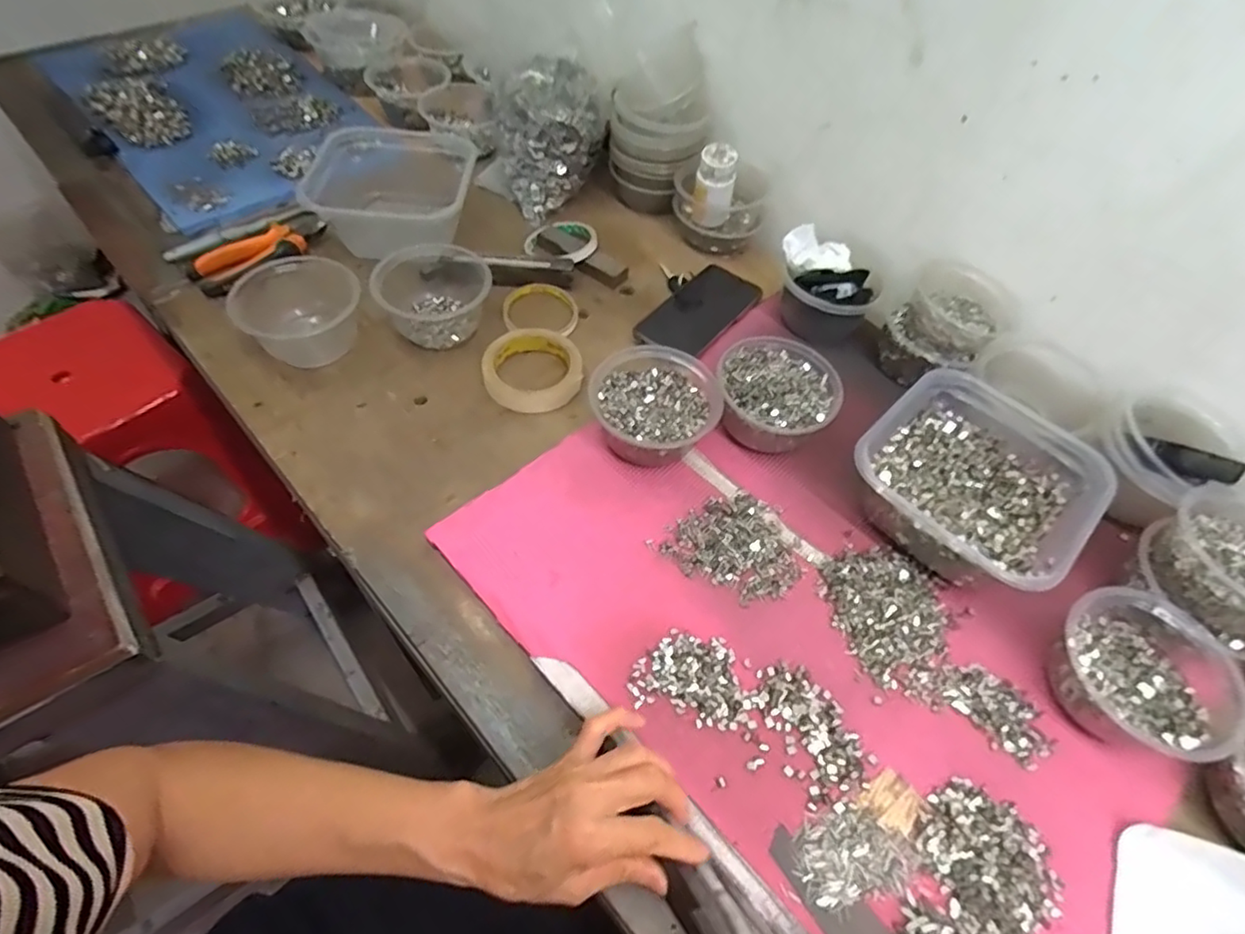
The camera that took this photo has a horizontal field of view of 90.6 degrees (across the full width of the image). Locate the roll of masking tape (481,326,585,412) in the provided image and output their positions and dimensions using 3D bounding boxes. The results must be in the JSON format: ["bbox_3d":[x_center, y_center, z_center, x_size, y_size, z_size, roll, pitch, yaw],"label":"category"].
[{"bbox_3d":[-0.093,-0.104,0.635,0.098,0.019,0.102,2,57,-3],"label":"roll of masking tape"}]

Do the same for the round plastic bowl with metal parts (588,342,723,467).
[{"bbox_3d":[0.030,-0.056,0.571,0.112,0.056,0.116,2,57,-3],"label":"round plastic bowl with metal parts"}]

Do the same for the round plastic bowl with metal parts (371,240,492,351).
[{"bbox_3d":[-0.198,-0.189,0.649,0.110,0.064,0.112,2,57,-3],"label":"round plastic bowl with metal parts"}]

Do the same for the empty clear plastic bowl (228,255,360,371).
[{"bbox_3d":[-0.314,-0.155,0.613,0.108,0.052,0.106,2,57,-3],"label":"empty clear plastic bowl"}]

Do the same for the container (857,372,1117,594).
[{"bbox_3d":[0.301,0.012,0.536,0.170,0.070,0.169,-38,66,-24],"label":"container"}]

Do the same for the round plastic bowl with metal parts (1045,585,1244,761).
[{"bbox_3d":[0.383,0.152,0.450,0.116,0.064,0.109,2,57,-3],"label":"round plastic bowl with metal parts"}]

